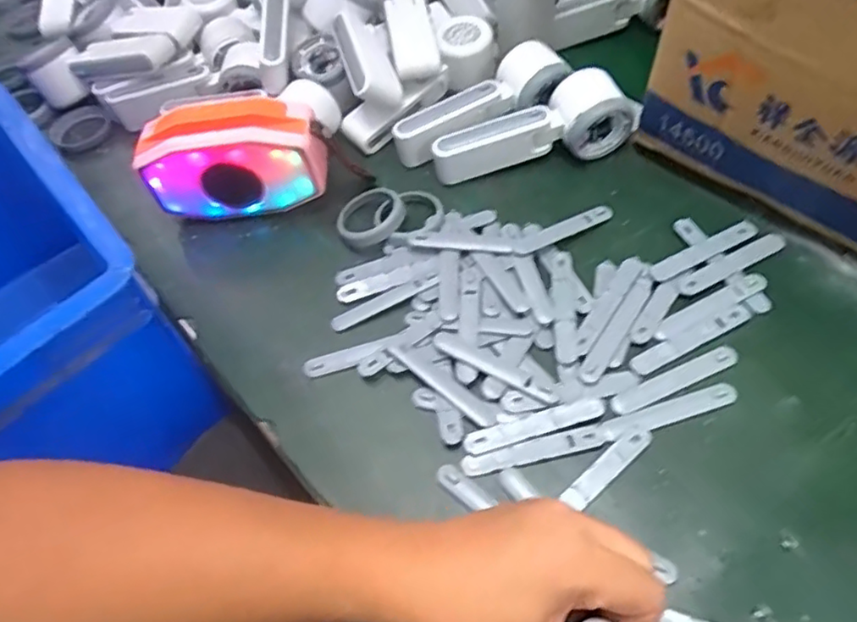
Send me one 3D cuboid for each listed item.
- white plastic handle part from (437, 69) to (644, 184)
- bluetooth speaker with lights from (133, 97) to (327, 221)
[{"bbox_3d":[0.089,-0.156,0.539,0.172,0.058,0.049,-15,55,-5],"label":"white plastic handle part"},{"bbox_3d":[-0.159,-0.118,0.520,0.146,0.099,0.050,-8,55,0],"label":"bluetooth speaker with lights"}]

